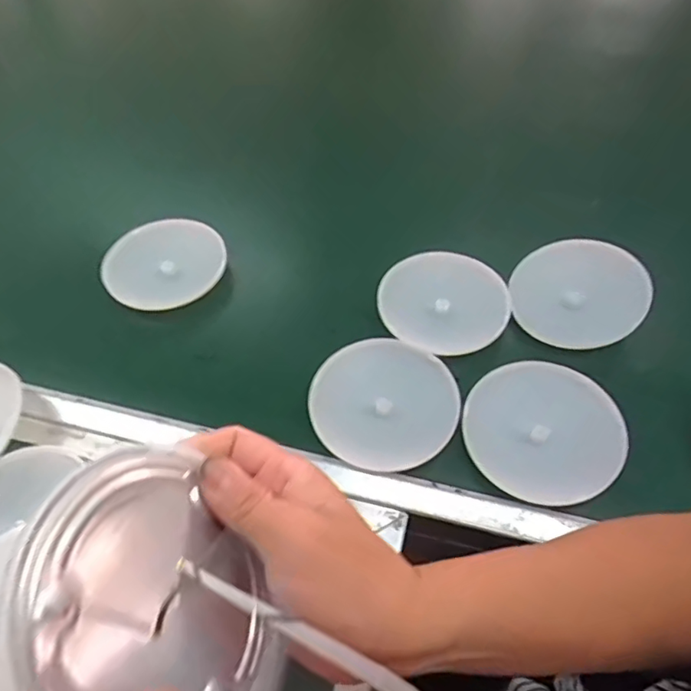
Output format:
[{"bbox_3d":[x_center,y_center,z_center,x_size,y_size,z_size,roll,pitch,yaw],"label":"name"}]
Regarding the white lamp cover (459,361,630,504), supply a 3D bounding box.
[{"bbox_3d":[0.143,0.062,0.413,0.109,0.027,0.103,9,54,8],"label":"white lamp cover"}]

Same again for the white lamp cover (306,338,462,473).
[{"bbox_3d":[0.029,0.043,0.430,0.110,0.022,0.099,-19,55,-12],"label":"white lamp cover"}]

